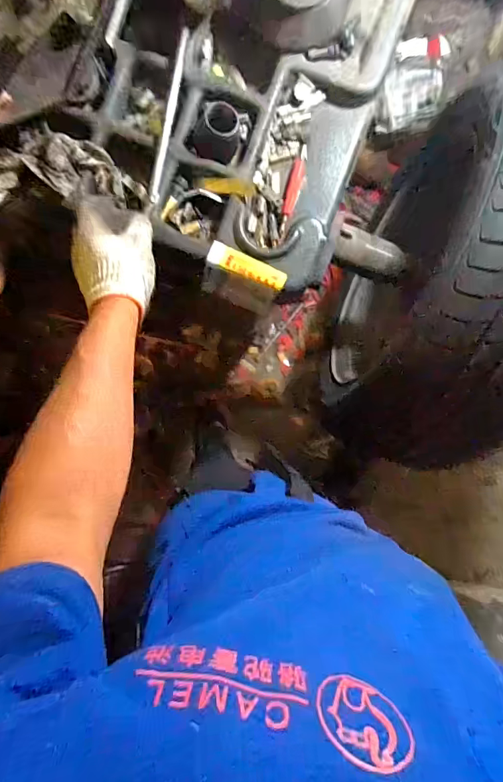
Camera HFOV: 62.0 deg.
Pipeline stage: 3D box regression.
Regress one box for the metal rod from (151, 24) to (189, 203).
[{"bbox_3d":[-0.104,-0.346,0.529,0.012,0.014,0.215,11,91,-5],"label":"metal rod"}]

